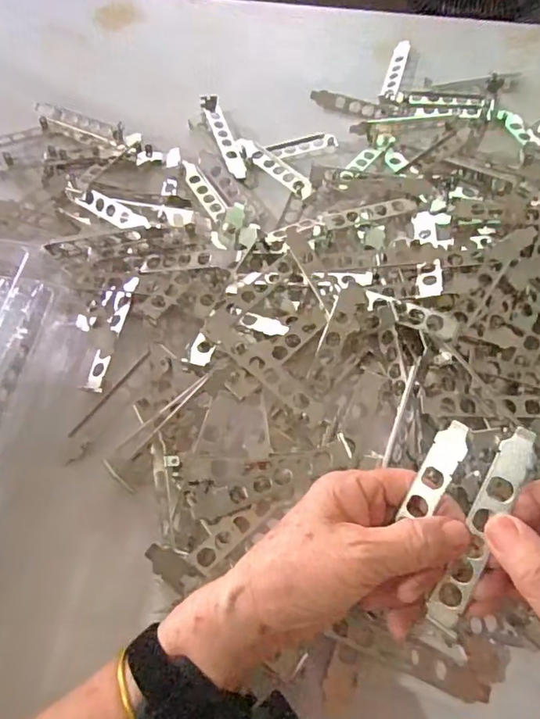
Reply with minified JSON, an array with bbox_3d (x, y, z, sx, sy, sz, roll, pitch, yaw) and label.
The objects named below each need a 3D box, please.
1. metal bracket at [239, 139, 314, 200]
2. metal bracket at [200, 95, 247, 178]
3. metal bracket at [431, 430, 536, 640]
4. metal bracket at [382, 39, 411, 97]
[{"bbox_3d":[0.003,-0.200,0.513,0.021,0.005,0.107,-38,70,-17],"label":"metal bracket"},{"bbox_3d":[-0.050,-0.242,0.533,0.020,0.018,0.126,-16,65,-8],"label":"metal bracket"},{"bbox_3d":[0.115,0.093,0.268,0.018,0.008,0.118,22,98,15],"label":"metal bracket"},{"bbox_3d":[0.151,-0.348,0.588,0.019,0.006,0.101,15,65,7],"label":"metal bracket"}]

